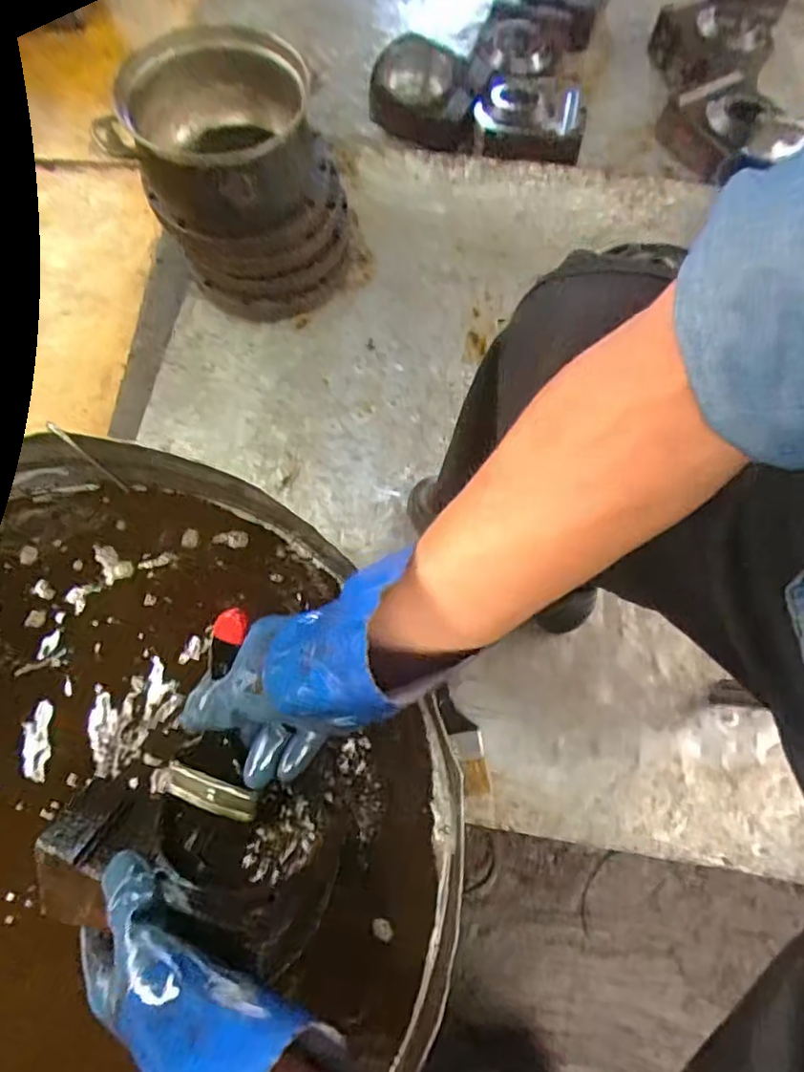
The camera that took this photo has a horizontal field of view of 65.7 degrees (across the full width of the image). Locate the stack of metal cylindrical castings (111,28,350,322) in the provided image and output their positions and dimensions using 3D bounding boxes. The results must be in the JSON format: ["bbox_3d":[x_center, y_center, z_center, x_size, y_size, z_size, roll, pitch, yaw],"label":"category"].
[{"bbox_3d":[-0.228,-0.515,0.929,0.265,0.288,0.271,-15,72,-4],"label":"stack of metal cylindrical castings"}]

